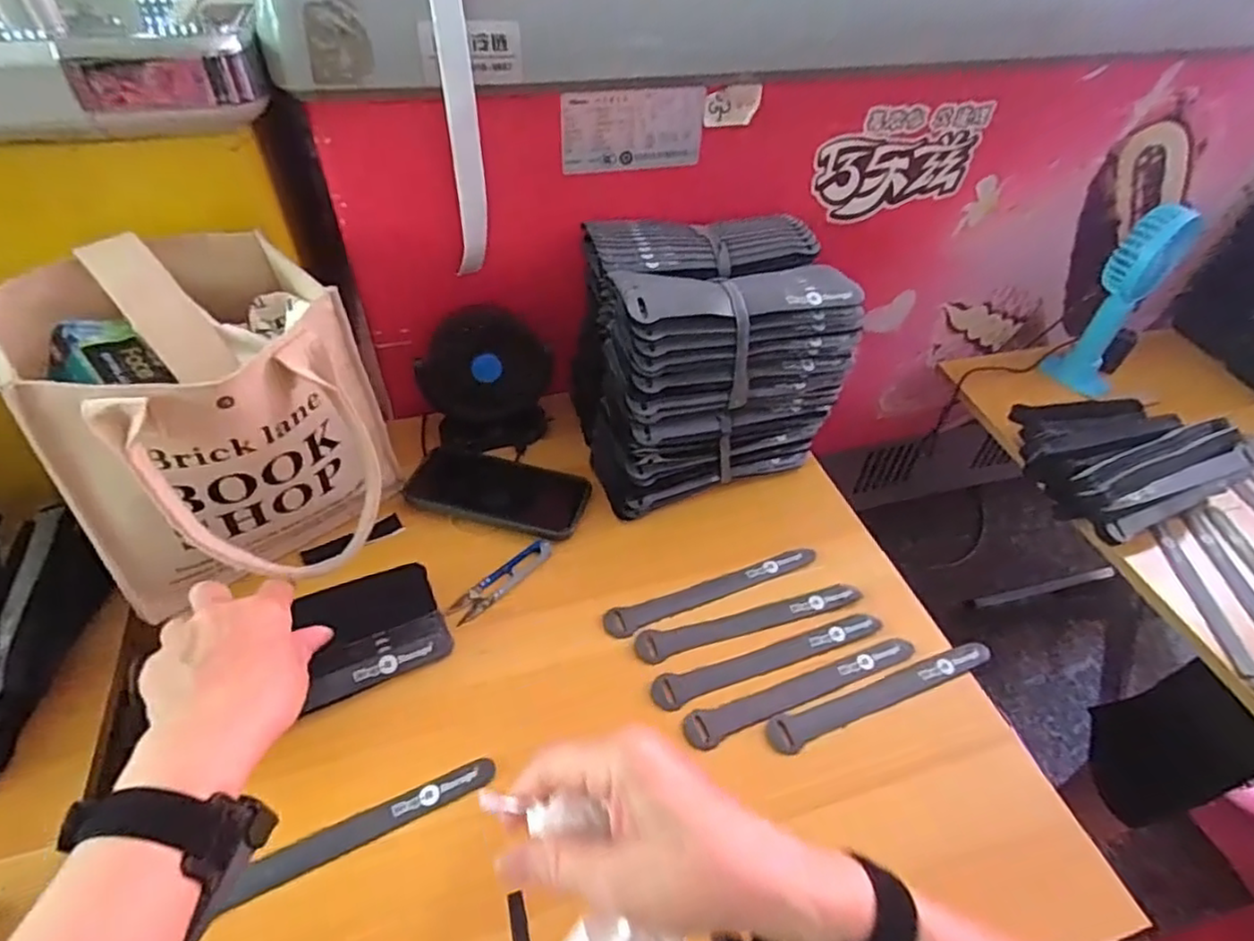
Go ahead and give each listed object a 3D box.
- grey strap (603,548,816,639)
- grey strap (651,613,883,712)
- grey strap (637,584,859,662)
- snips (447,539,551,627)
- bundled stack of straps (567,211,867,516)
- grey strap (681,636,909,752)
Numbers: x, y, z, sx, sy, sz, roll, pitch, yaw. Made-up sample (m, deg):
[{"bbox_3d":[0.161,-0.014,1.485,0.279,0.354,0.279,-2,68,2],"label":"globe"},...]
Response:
[{"bbox_3d":[0.076,0.101,0.560,0.199,0.007,0.022,-15,52,-18],"label":"grey strap"},{"bbox_3d":[0.112,0.146,0.518,0.193,0.007,0.024,-14,48,-15],"label":"grey strap"},{"bbox_3d":[0.102,0.121,0.540,0.194,0.010,0.024,-12,48,-13],"label":"grey strap"},{"bbox_3d":[-0.107,0.092,0.561,0.028,0.012,0.101,31,52,24],"label":"snips"},{"bbox_3d":[0.071,-0.106,0.619,0.213,0.189,0.181,-12,48,-14],"label":"bundled stack of straps"},{"bbox_3d":[0.135,0.167,0.503,0.195,0.011,0.026,-13,52,-17],"label":"grey strap"}]

